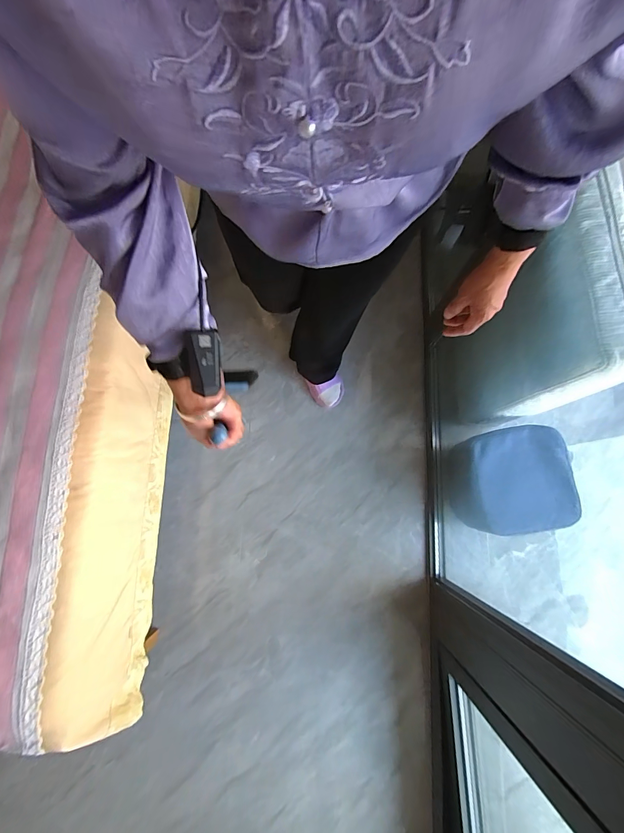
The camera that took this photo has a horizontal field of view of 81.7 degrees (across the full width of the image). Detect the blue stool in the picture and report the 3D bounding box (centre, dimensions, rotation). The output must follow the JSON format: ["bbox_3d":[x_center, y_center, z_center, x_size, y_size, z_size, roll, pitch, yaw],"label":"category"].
[{"bbox_3d":[0.555,0.184,1.030,0.266,0.209,0.279,0,78,0],"label":"blue stool"}]

